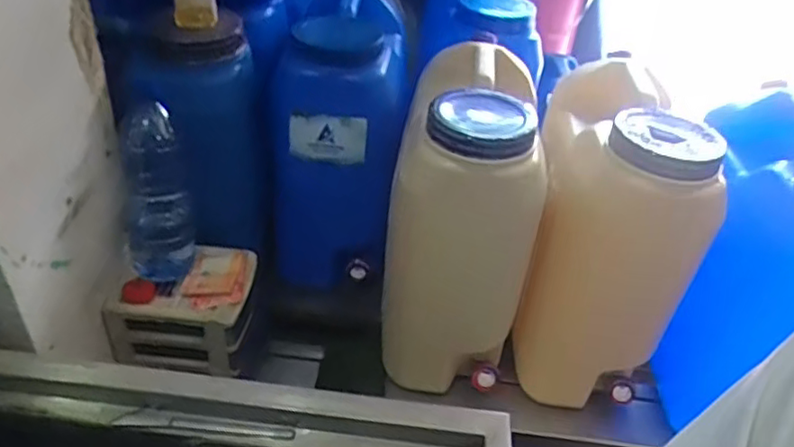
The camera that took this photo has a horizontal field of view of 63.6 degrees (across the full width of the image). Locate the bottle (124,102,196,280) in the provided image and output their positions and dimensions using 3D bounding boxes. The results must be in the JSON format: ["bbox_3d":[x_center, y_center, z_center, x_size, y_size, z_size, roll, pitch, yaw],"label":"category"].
[{"bbox_3d":[-0.298,-0.032,0.786,0.078,0.204,0.067,-1,39,-10],"label":"bottle"}]

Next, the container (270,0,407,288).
[{"bbox_3d":[-0.083,-0.138,0.982,0.173,0.370,0.283,5,39,-2],"label":"container"}]

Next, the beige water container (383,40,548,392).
[{"bbox_3d":[0.079,-0.005,0.854,0.172,0.396,0.240,5,39,-2],"label":"beige water container"}]

